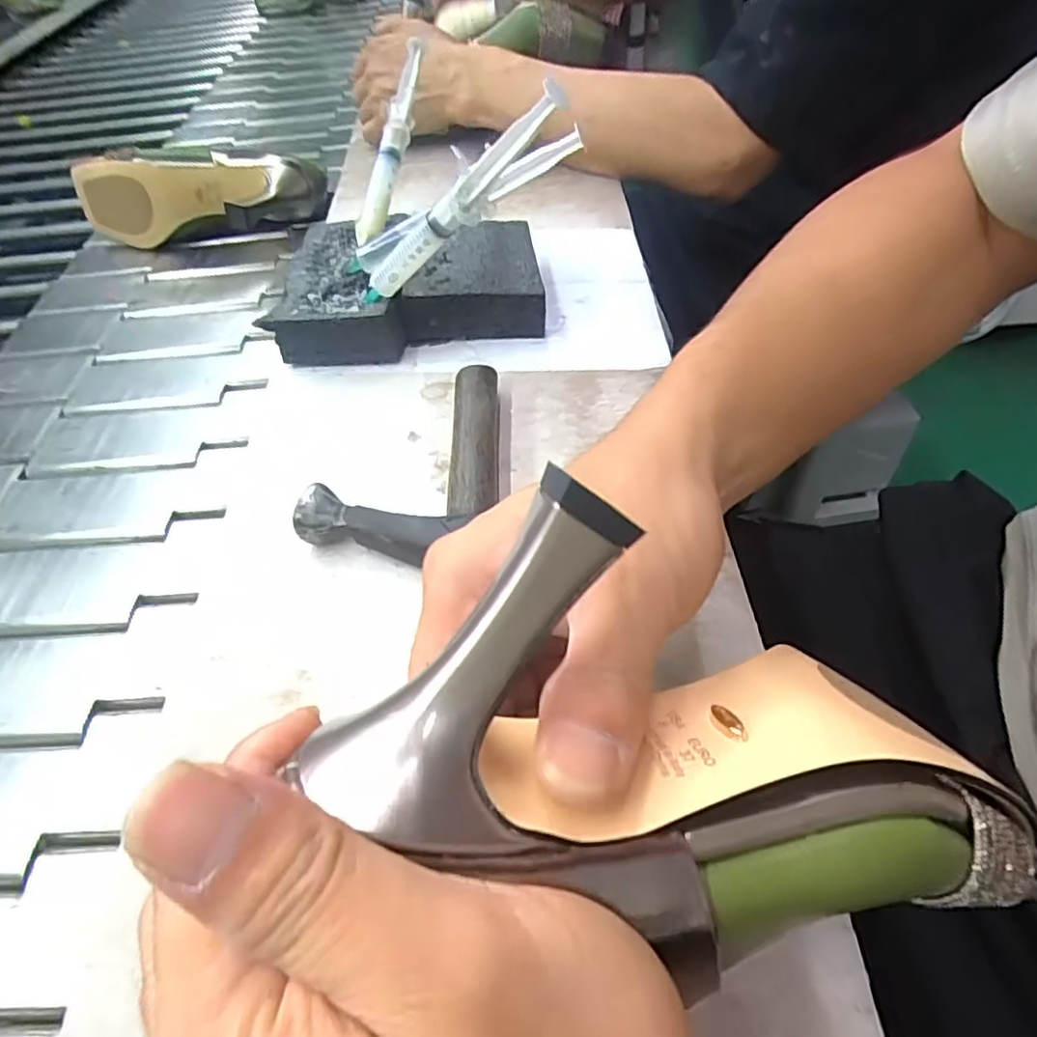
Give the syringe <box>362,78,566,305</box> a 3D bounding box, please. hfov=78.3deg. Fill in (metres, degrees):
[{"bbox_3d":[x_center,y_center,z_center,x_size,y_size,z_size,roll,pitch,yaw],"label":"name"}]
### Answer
[{"bbox_3d":[-0.038,-0.159,0.336,0.167,0.018,0.015,-25,36,42],"label":"syringe"}]

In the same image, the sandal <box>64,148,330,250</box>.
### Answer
[{"bbox_3d":[-0.320,-0.327,0.640,0.223,0.085,0.109,12,53,15],"label":"sandal"}]

